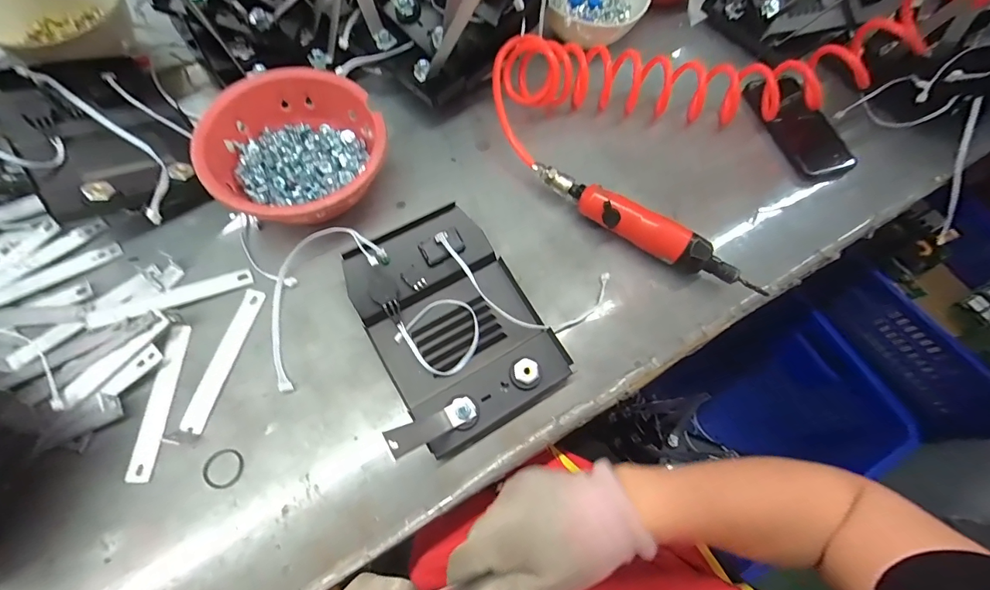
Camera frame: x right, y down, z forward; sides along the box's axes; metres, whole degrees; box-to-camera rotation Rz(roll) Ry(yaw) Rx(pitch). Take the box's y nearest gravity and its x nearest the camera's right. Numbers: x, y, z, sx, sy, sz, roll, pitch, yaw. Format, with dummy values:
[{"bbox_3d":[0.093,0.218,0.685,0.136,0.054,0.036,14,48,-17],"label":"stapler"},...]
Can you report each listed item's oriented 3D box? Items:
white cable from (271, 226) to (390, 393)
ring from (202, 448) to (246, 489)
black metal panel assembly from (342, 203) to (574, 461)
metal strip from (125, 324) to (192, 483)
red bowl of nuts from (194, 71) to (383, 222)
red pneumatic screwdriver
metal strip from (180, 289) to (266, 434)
[{"bbox_3d":[-0.183,0.000,0.421,0.094,0.026,0.158,33,89,20],"label":"white cable"},{"bbox_3d":[-0.232,0.148,0.370,0.033,0.004,0.031,2,68,-4],"label":"ring"},{"bbox_3d":[-0.047,0.026,0.412,0.169,0.048,0.203,-28,73,-15],"label":"black metal panel assembly"},{"bbox_3d":[-0.299,0.093,0.388,0.022,0.004,0.135,4,70,-10],"label":"metal strip"},{"bbox_3d":[-0.201,-0.141,0.453,0.165,0.078,0.181,2,68,-4],"label":"red bowl of nuts"},{"bbox_3d":[0.158,-0.067,0.463,0.271,0.045,0.037,33,69,9],"label":"red pneumatic screwdriver"},{"bbox_3d":[-0.254,0.058,0.407,0.024,0.004,0.135,14,67,1],"label":"metal strip"}]

